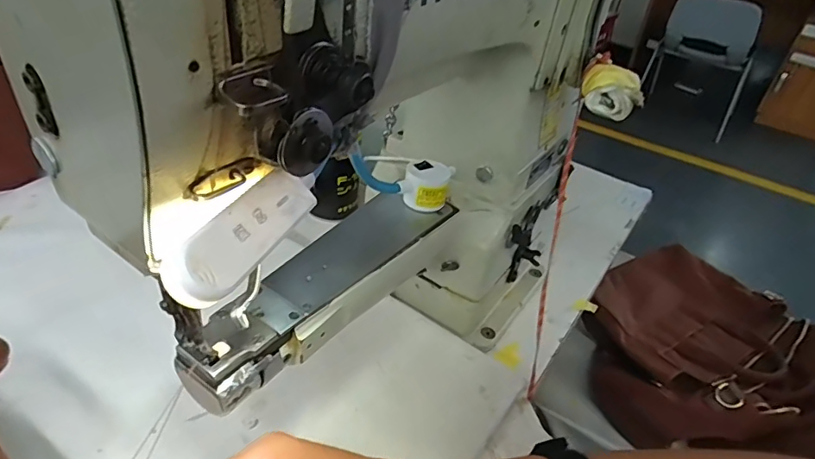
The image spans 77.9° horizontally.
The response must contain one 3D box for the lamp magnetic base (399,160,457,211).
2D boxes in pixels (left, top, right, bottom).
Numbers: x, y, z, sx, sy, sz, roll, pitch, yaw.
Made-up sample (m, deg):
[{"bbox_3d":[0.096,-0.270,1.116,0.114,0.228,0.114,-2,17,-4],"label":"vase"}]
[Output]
[{"bbox_3d":[0.016,-0.038,0.421,0.038,0.031,0.038,14,38,9],"label":"lamp magnetic base"}]

